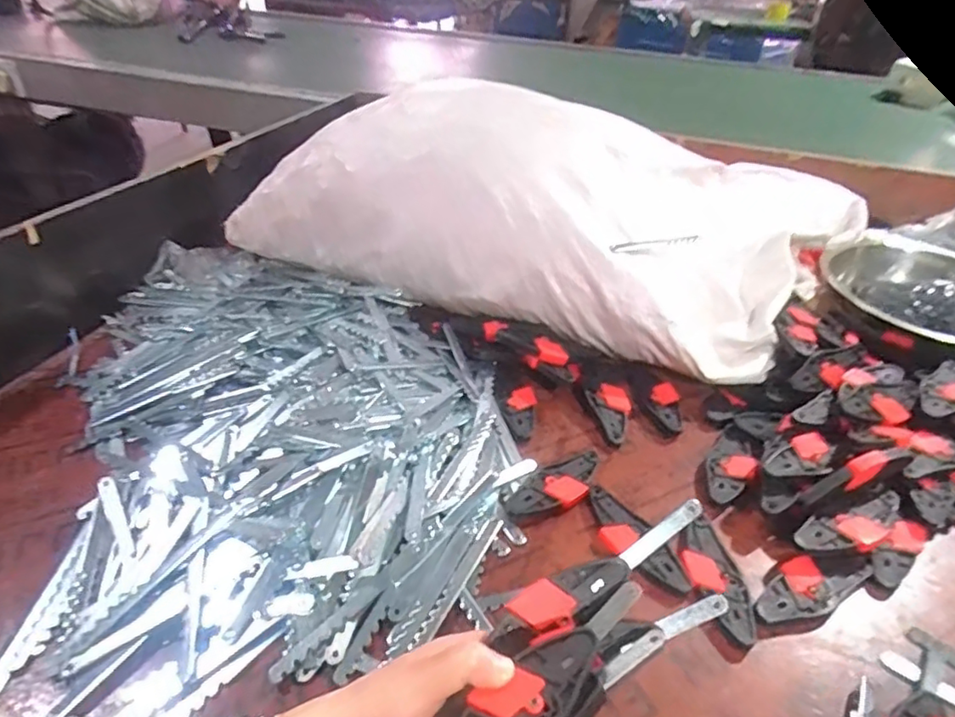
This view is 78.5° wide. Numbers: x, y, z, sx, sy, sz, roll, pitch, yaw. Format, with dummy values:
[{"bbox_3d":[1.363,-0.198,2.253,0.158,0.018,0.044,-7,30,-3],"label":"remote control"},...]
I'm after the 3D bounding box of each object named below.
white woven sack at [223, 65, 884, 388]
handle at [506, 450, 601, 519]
[{"bbox_3d":[0.109,-0.203,0.764,0.756,0.218,0.345,13,37,12],"label":"white woven sack"},{"bbox_3d":[0.078,0.126,0.575,0.116,0.014,0.046,-19,42,-28],"label":"handle"}]

